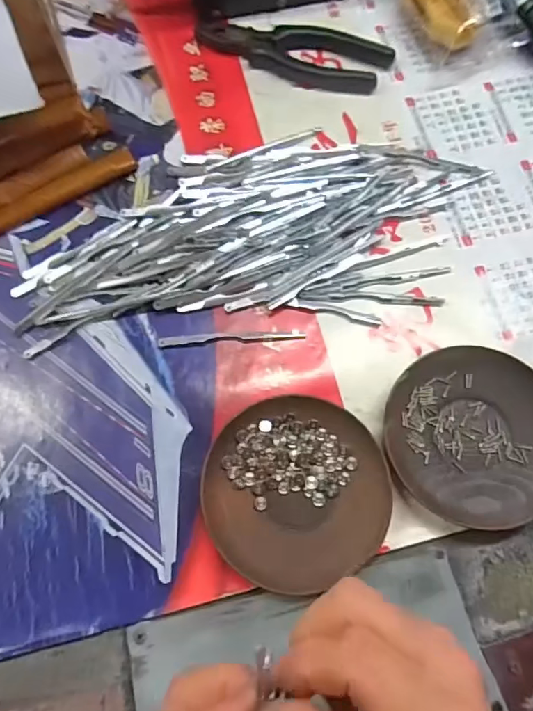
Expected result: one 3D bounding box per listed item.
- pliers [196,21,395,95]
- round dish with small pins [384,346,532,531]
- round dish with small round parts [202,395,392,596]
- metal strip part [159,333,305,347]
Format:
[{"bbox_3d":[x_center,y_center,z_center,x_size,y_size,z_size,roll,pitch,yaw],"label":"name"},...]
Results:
[{"bbox_3d":[0.022,-0.256,0.418,0.161,0.016,0.045,14,72,4],"label":"pliers"},{"bbox_3d":[0.136,0.051,0.327,0.114,0.017,0.111,0,72,-1],"label":"round dish with small pins"},{"bbox_3d":[0.019,0.084,0.315,0.110,0.015,0.113,0,72,-1],"label":"round dish with small round parts"},{"bbox_3d":[-0.024,-0.013,0.351,0.102,0.004,0.007,-2,72,-2],"label":"metal strip part"}]

